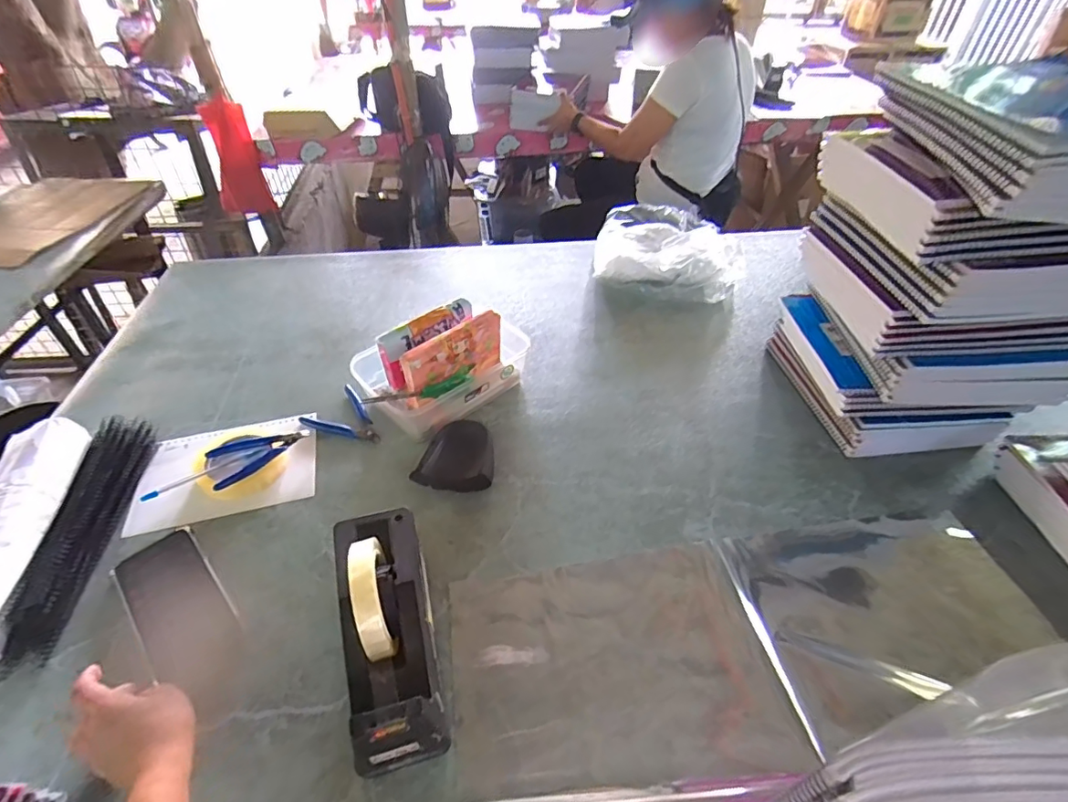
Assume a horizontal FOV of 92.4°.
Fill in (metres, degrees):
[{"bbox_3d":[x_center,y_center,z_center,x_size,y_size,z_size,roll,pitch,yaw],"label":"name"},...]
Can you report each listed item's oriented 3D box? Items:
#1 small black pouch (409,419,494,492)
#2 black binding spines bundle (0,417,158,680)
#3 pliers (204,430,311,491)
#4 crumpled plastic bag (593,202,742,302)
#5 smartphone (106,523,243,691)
[{"bbox_3d":[-0.091,0.073,0.652,0.089,0.033,0.098,10,45,9],"label":"small black pouch"},{"bbox_3d":[-0.524,0.138,0.614,0.070,0.043,0.329,-9,45,-11],"label":"black binding spines bundle"},{"bbox_3d":[-0.360,0.066,0.670,0.121,0.020,0.058,-32,53,-29],"label":"pliers"},{"bbox_3d":[0.261,-0.291,1.007,0.281,0.073,0.267,7,44,5],"label":"crumpled plastic bag"},{"bbox_3d":[-0.364,0.205,0.522,0.078,0.007,0.175,-33,53,-30],"label":"smartphone"}]

